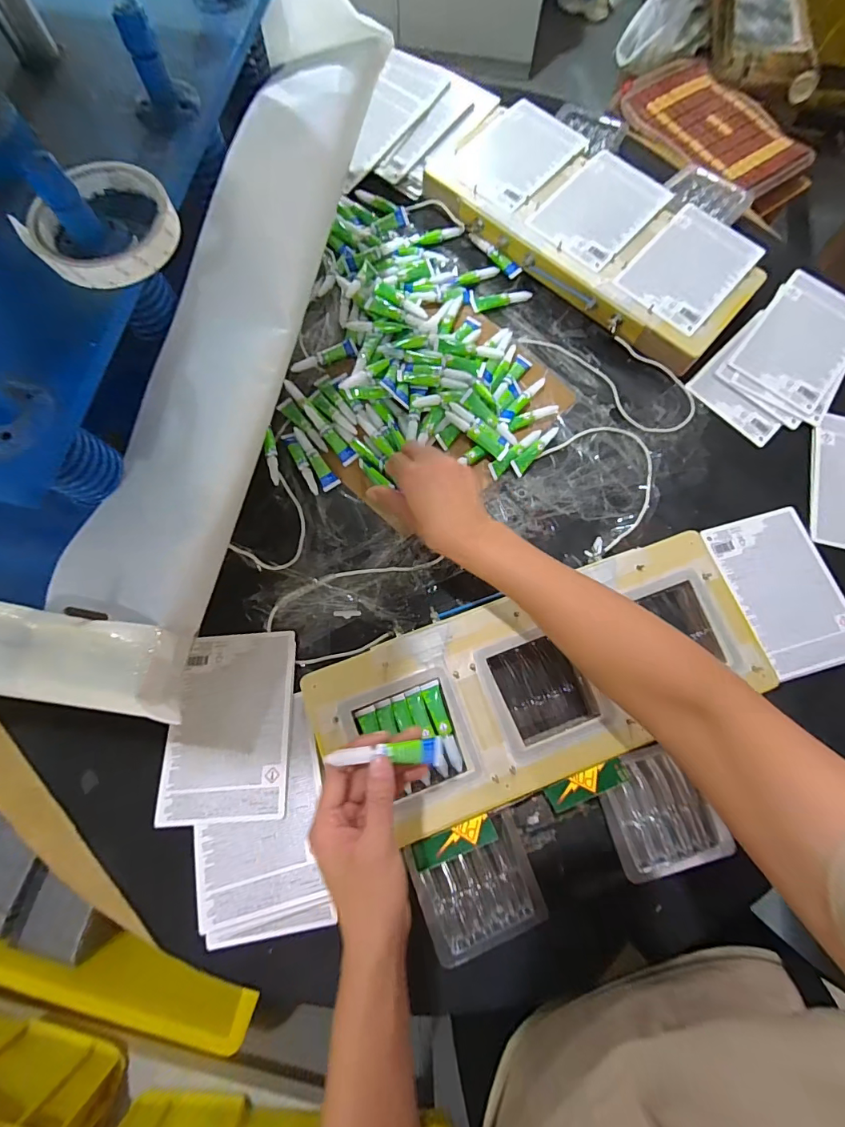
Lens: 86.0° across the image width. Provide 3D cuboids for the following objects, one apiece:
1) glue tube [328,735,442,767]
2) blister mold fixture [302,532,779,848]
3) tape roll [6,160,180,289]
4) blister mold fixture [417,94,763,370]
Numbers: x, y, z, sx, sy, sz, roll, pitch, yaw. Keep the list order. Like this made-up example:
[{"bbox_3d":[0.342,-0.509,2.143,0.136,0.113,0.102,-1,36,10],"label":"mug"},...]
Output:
[{"bbox_3d":[-0.024,0.135,0.317,0.080,0.008,0.018,0,75,-15],"label":"glue tube"},{"bbox_3d":[0.115,0.117,0.443,0.426,0.037,0.179,-19,77,-5],"label":"blister mold fixture"},{"bbox_3d":[-0.210,-0.223,0.299,0.089,0.016,0.087,0,75,-1],"label":"tape roll"},{"bbox_3d":[0.220,-0.432,0.587,0.417,0.045,0.203,39,79,9],"label":"blister mold fixture"}]

